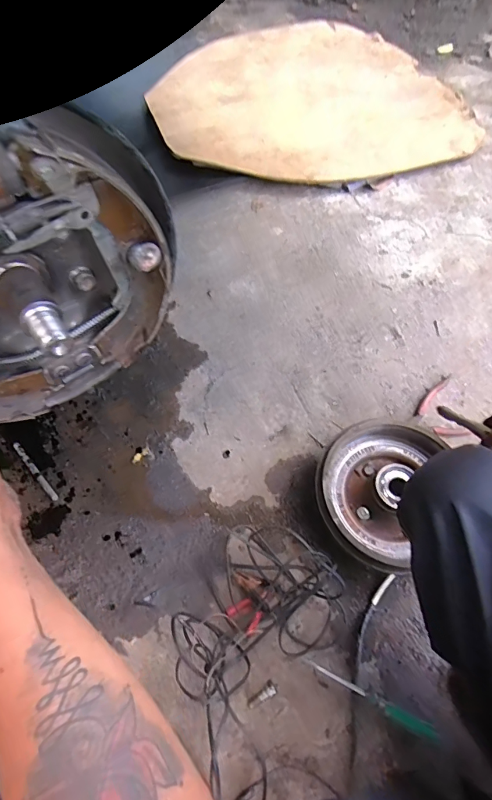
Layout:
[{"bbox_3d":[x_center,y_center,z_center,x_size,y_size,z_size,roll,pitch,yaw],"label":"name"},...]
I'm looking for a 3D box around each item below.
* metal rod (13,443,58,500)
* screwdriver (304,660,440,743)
[{"bbox_3d":[-0.375,0.127,0.747,0.013,0.011,0.139,-40,67,-18],"label":"metal rod"},{"bbox_3d":[0.162,0.393,0.550,0.175,0.016,0.018,22,64,14],"label":"screwdriver"}]

